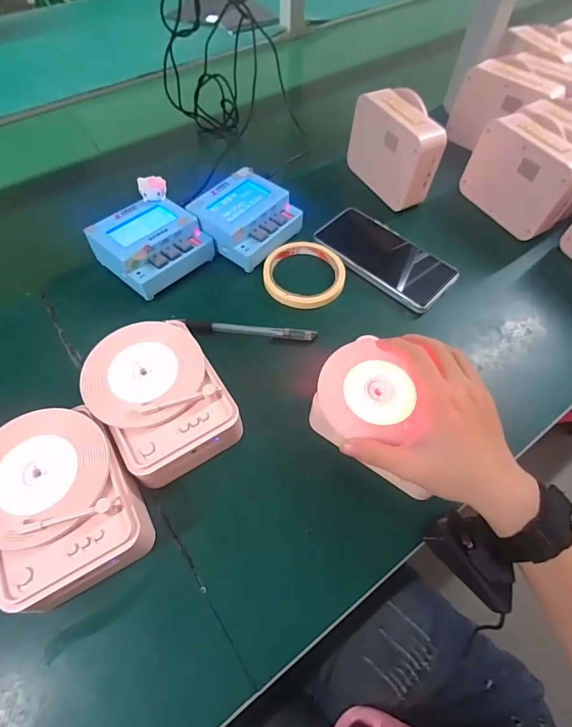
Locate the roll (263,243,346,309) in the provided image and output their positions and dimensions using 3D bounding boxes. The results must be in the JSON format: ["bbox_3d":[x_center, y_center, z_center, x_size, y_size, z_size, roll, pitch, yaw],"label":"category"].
[{"bbox_3d":[0.021,-0.103,0.457,0.092,0.021,0.091,0,59,0],"label":"roll"}]

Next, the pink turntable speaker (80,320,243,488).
[{"bbox_3d":[-0.109,0.032,0.350,0.098,0.058,0.135,-29,63,-16],"label":"pink turntable speaker"}]

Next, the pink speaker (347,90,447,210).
[{"bbox_3d":[0.141,-0.277,0.510,0.055,0.108,0.125,-28,60,-15],"label":"pink speaker"}]

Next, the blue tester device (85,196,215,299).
[{"bbox_3d":[-0.152,-0.136,0.446,0.097,0.044,0.106,40,66,21],"label":"blue tester device"}]

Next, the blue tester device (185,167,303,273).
[{"bbox_3d":[-0.046,-0.170,0.476,0.094,0.062,0.100,35,65,19],"label":"blue tester device"}]

